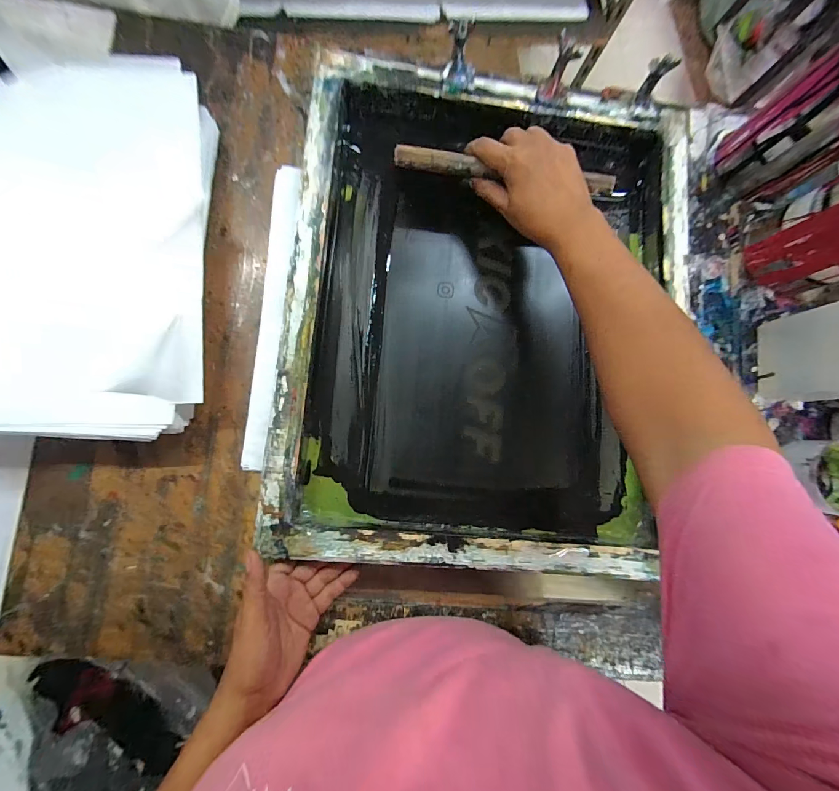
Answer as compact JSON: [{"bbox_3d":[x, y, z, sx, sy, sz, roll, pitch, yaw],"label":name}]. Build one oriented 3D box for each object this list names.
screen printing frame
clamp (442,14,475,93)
[{"bbox_3d":[0.080,-0.098,0.421,0.434,0.055,0.554,5,83,-4],"label":"screen printing frame"},{"bbox_3d":[0.047,-0.388,0.414,0.037,0.020,0.064,3,123,-4],"label":"clamp"}]

